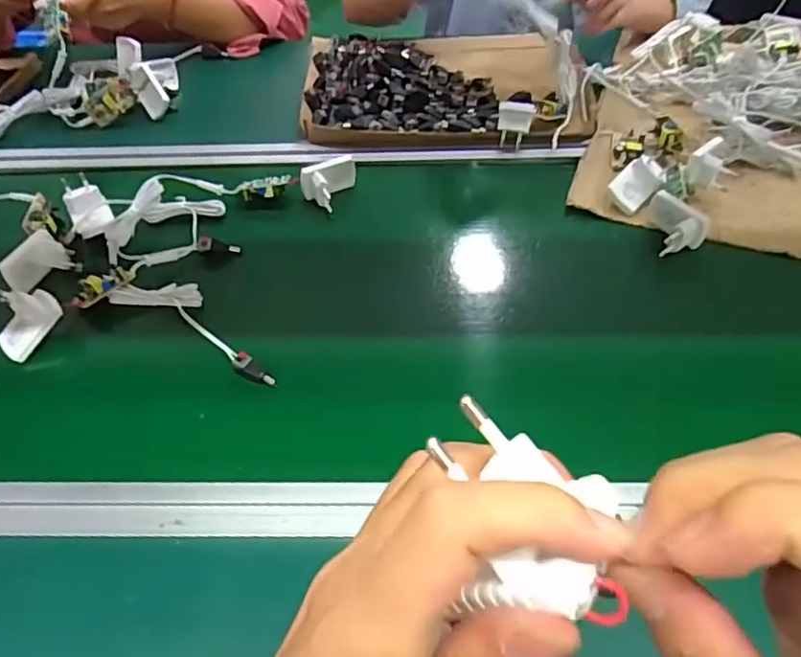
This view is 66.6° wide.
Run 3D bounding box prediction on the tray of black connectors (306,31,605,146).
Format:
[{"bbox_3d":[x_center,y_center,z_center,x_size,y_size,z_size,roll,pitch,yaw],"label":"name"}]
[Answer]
[{"bbox_3d":[0.056,-0.325,0.779,0.362,0.044,0.259,0,50,4],"label":"tray of black connectors"}]

